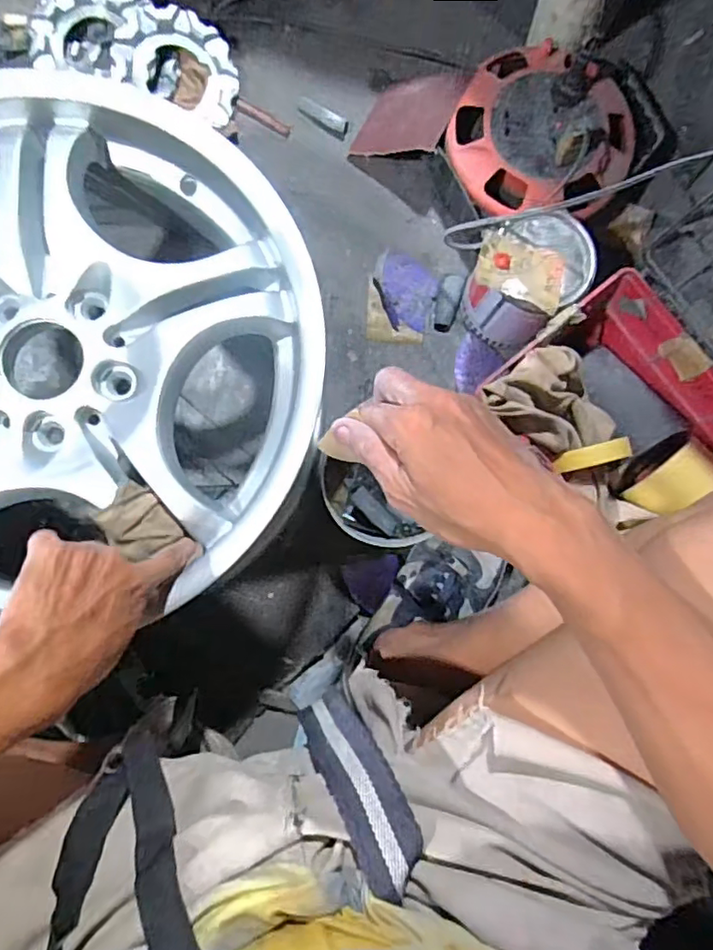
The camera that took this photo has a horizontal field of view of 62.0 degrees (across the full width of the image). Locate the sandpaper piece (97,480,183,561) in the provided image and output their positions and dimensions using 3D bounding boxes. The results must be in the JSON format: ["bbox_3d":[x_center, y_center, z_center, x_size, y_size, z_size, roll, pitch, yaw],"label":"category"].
[{"bbox_3d":[-0.165,0.037,0.456,0.046,0.019,0.057,-50,117,-35],"label":"sandpaper piece"}]

